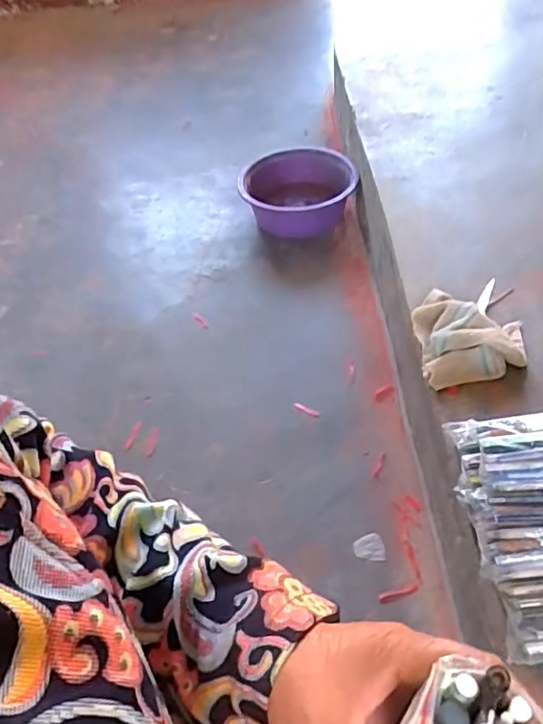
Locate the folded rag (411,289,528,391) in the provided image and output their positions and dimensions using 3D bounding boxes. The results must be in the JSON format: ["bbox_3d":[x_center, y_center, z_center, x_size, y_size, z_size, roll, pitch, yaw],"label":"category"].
[{"bbox_3d":[0.293,-0.042,0.815,0.149,0.054,0.156,-2,49,5],"label":"folded rag"}]

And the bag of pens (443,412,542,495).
[{"bbox_3d":[0.288,0.095,0.614,0.192,0.060,0.084,-12,41,36],"label":"bag of pens"}]

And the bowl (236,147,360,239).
[{"bbox_3d":[0.061,-0.396,1.321,0.264,0.111,0.222,-7,50,-2],"label":"bowl"}]

